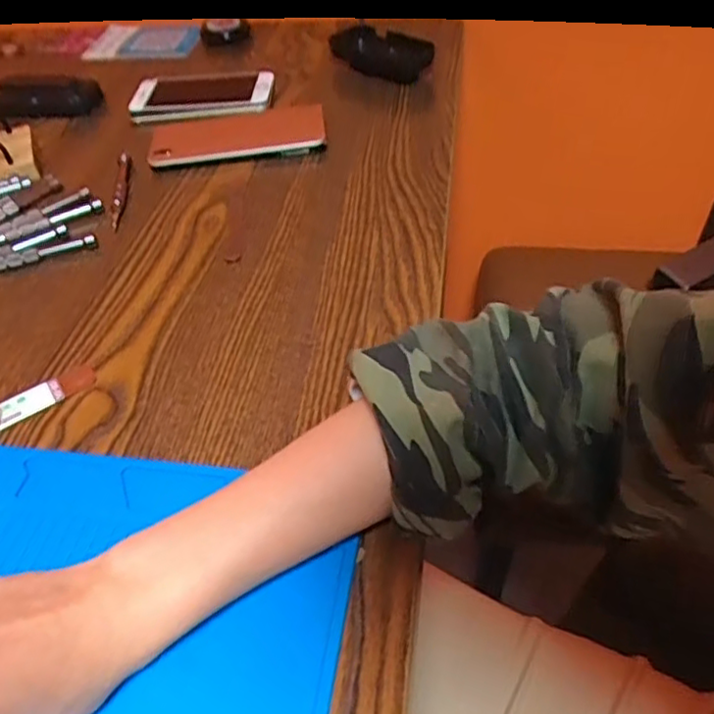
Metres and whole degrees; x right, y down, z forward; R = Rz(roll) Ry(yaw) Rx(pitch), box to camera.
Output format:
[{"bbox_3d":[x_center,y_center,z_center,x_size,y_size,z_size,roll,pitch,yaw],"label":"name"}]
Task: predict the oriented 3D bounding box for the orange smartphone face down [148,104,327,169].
[{"bbox_3d":[-0.107,-0.198,0.583,0.154,0.013,0.073,-7,47,0],"label":"orange smartphone face down"}]

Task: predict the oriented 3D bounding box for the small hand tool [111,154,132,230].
[{"bbox_3d":[-0.194,-0.141,0.539,0.012,0.011,0.104,-11,47,-4],"label":"small hand tool"}]

